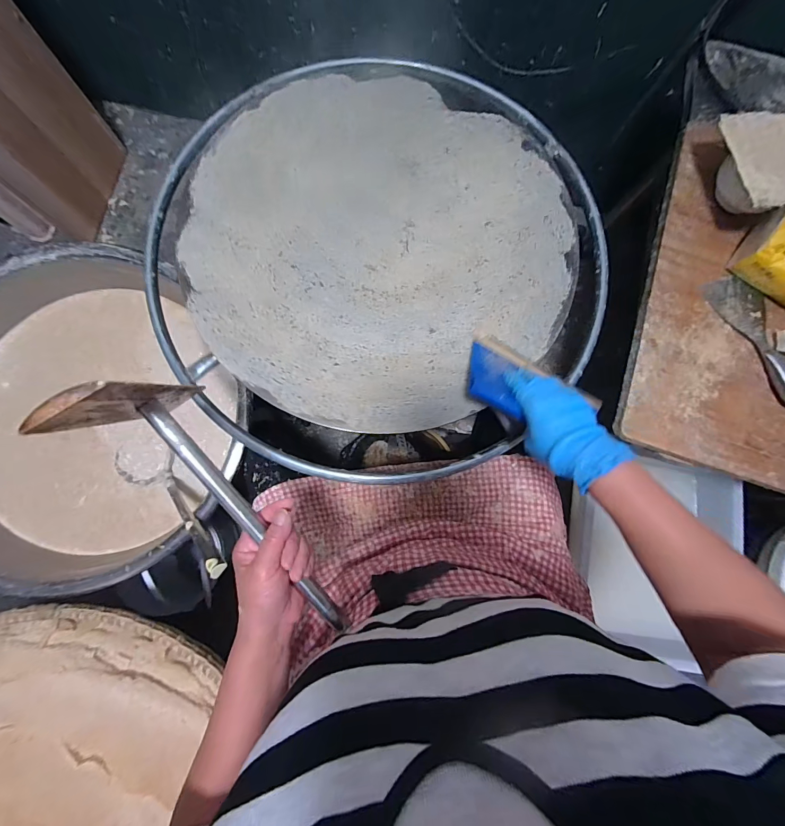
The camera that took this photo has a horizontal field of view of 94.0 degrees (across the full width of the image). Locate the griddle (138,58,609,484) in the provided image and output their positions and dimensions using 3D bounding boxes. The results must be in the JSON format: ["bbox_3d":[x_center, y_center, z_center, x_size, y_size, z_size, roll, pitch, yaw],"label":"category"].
[{"bbox_3d":[-0.017,-0.234,0.557,0.700,0.056,0.646,0,83,-4],"label":"griddle"}]

